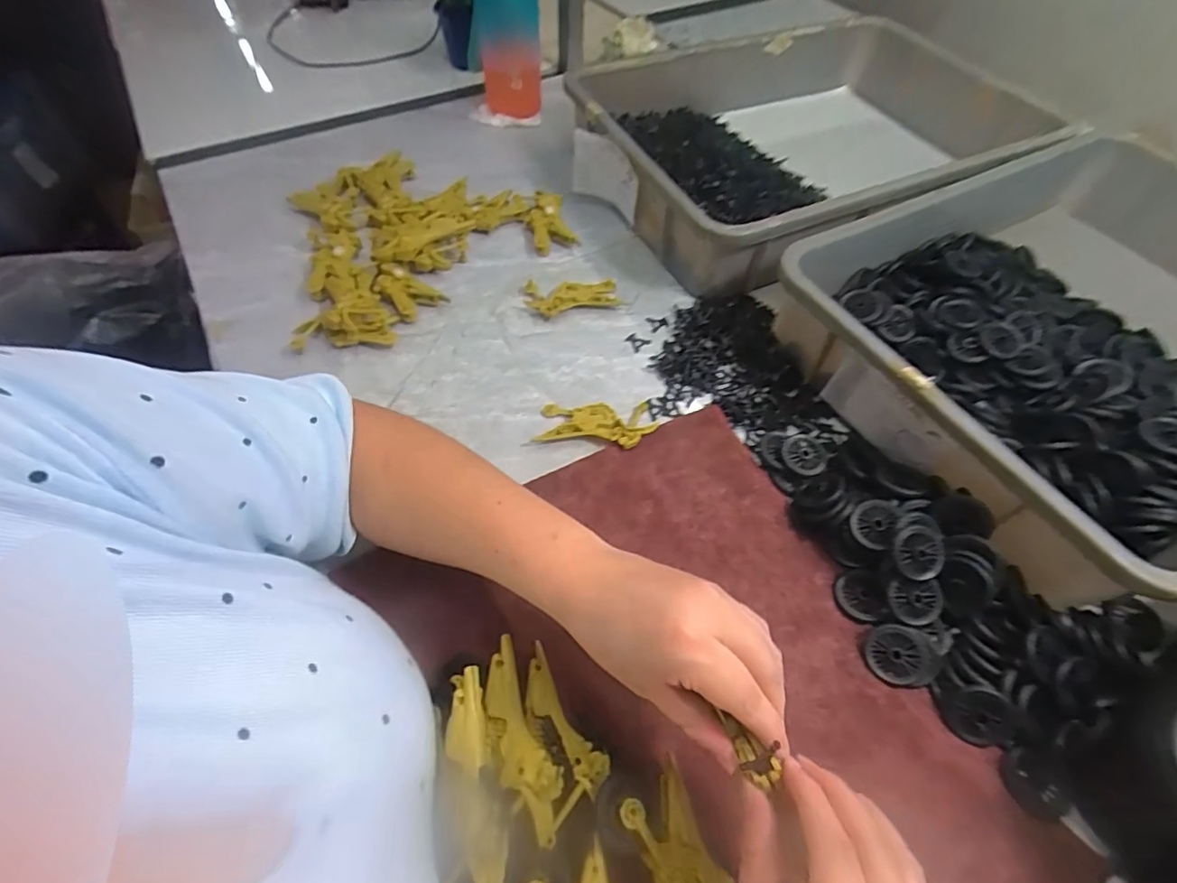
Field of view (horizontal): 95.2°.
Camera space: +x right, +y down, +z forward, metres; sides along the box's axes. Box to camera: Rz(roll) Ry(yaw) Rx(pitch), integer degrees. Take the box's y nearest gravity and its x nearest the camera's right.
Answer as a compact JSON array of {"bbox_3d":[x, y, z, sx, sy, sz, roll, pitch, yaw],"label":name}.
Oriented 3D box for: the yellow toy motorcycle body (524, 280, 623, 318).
[{"bbox_3d":[-0.016,-0.153,0.565,0.098,0.015,0.050,-5,57,-3],"label":"yellow toy motorcycle body"}]

